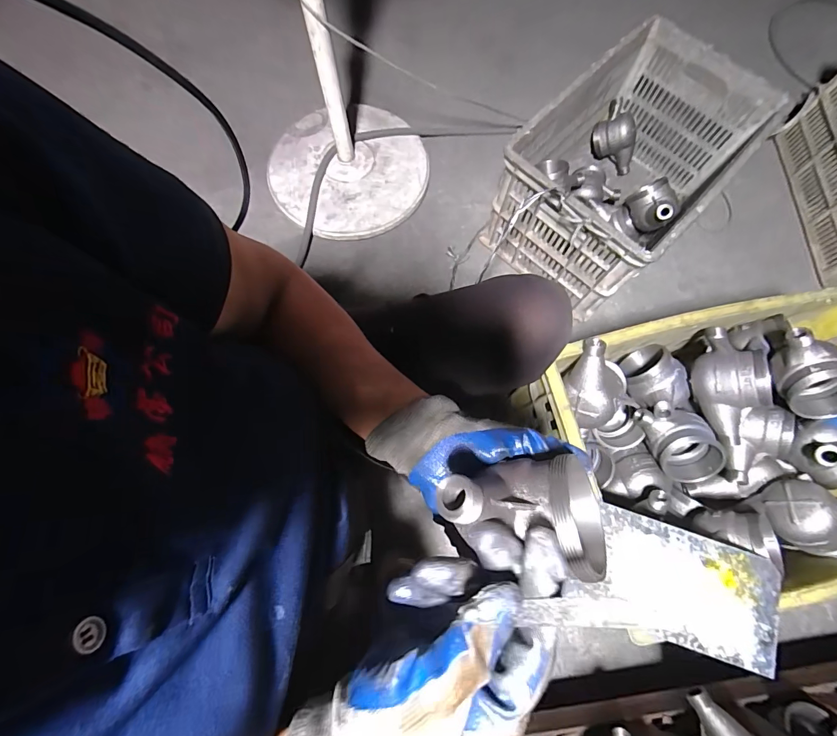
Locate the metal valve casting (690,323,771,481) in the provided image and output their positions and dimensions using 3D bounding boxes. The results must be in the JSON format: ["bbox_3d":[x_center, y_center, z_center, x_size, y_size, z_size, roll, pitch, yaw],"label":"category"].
[{"bbox_3d":[0.427,0.054,0.527,0.081,0.062,0.214,-9,96,-3],"label":"metal valve casting"}]

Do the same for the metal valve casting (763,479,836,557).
[{"bbox_3d":[0.511,0.190,0.492,0.092,0.078,0.086,0,75,-1],"label":"metal valve casting"}]

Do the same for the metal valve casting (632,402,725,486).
[{"bbox_3d":[0.374,0.104,0.559,0.073,0.082,0.123,-27,77,-8],"label":"metal valve casting"}]

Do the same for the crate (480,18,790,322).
[{"bbox_3d":[0.402,-0.386,0.799,0.309,0.261,0.458,42,78,10],"label":"crate"}]

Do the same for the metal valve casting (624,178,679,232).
[{"bbox_3d":[0.455,-0.309,0.747,0.063,0.082,0.085,-12,75,-4],"label":"metal valve casting"}]

